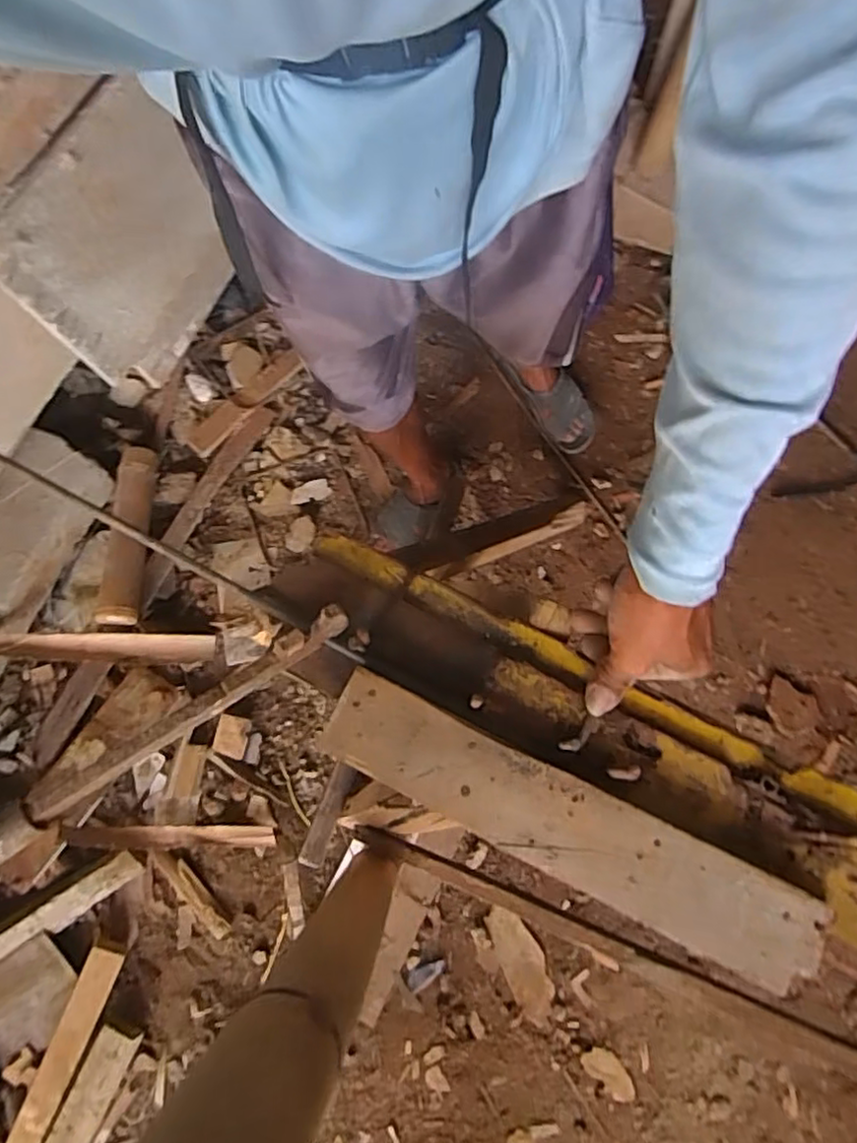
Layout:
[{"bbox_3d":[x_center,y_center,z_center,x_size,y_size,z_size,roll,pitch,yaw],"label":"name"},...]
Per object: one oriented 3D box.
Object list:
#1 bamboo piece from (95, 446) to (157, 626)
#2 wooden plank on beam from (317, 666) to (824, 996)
[{"bbox_3d":[-0.575,-0.077,1.242,0.076,0.077,0.360,-3,77,-1],"label":"bamboo piece"},{"bbox_3d":[0.087,0.164,0.414,0.327,0.018,0.061,26,78,6],"label":"wooden plank on beam"}]

